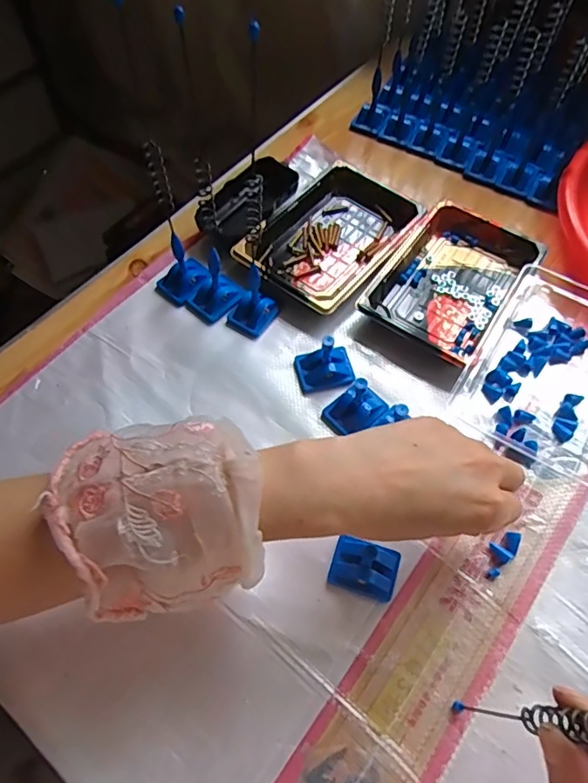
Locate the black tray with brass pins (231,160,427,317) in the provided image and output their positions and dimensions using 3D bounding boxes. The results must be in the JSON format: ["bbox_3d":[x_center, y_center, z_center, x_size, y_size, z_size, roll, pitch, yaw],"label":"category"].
[{"bbox_3d":[0.036,-0.144,0.503,0.112,0.021,0.163,34,66,17],"label":"black tray with brass pins"}]

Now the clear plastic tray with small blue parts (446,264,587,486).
[{"bbox_3d":[0.214,-0.025,0.433,0.118,0.029,0.176,29,65,15],"label":"clear plastic tray with small blue parts"}]

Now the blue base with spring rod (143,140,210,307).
[{"bbox_3d":[-0.097,-0.129,0.425,0.043,0.136,0.031,-38,67,-19],"label":"blue base with spring rod"}]

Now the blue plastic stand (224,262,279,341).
[{"bbox_3d":[-0.036,-0.077,0.448,0.034,0.049,0.038,35,66,18],"label":"blue plastic stand"}]

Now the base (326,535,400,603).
[{"bbox_3d":[0.048,0.117,0.359,0.043,0.017,0.033,16,62,9],"label":"base"}]

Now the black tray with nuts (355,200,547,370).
[{"bbox_3d":[0.141,-0.099,0.478,0.104,0.018,0.157,32,66,17],"label":"black tray with nuts"}]

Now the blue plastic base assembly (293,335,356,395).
[{"bbox_3d":[0.025,-0.024,0.426,0.045,0.043,0.032,-13,62,-7],"label":"blue plastic base assembly"}]

